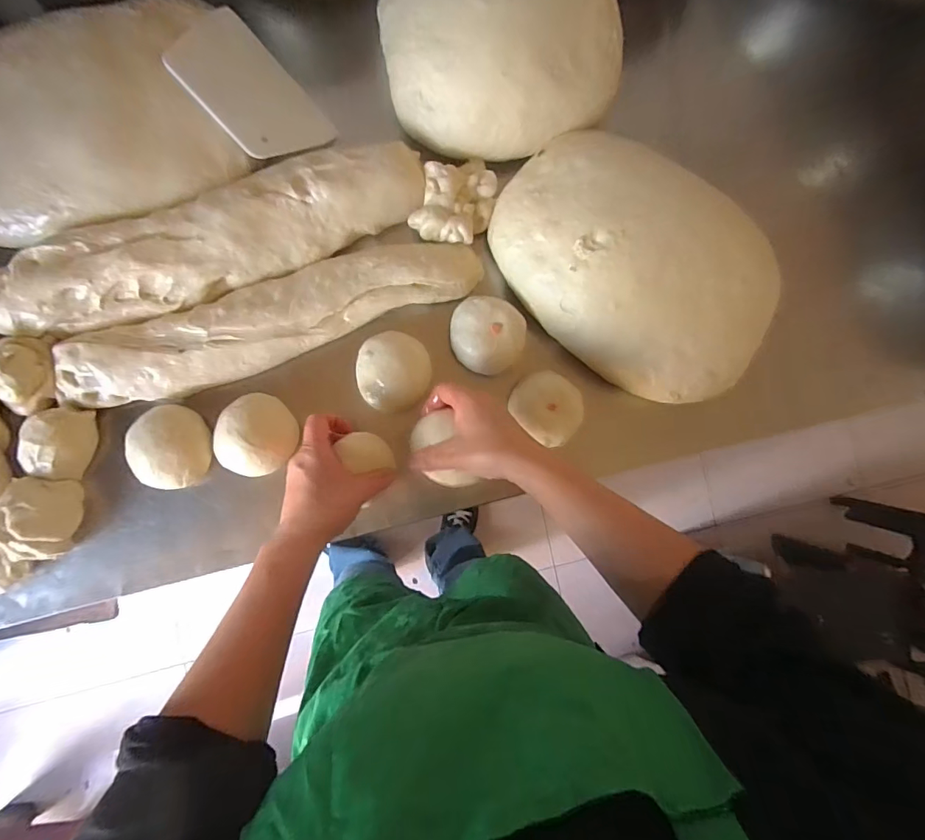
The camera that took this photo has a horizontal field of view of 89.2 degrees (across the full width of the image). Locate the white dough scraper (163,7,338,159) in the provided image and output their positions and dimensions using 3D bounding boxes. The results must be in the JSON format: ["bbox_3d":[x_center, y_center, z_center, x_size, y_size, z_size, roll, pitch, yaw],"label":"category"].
[{"bbox_3d":[-0.212,-0.328,0.471,0.149,0.004,0.098,43,65,-12],"label":"white dough scraper"}]

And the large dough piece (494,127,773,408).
[{"bbox_3d":[0.186,-0.160,0.489,0.309,0.075,0.208,41,84,-5],"label":"large dough piece"}]

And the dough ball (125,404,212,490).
[{"bbox_3d":[-0.287,0.028,0.465,0.072,0.049,0.077,0,88,-8],"label":"dough ball"}]

